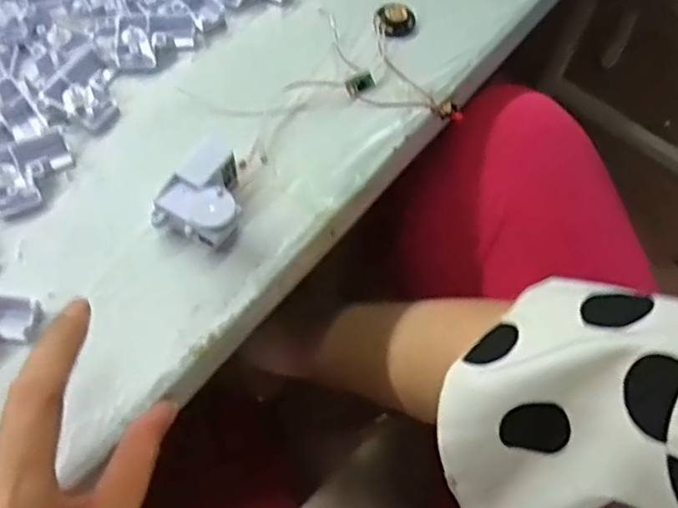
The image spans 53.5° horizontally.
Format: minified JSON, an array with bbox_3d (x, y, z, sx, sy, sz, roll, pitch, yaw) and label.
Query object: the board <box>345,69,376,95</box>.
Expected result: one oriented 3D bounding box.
[{"bbox_3d":[0.012,-0.100,0.395,0.019,0.004,0.011,-23,65,-16],"label":"board"}]

